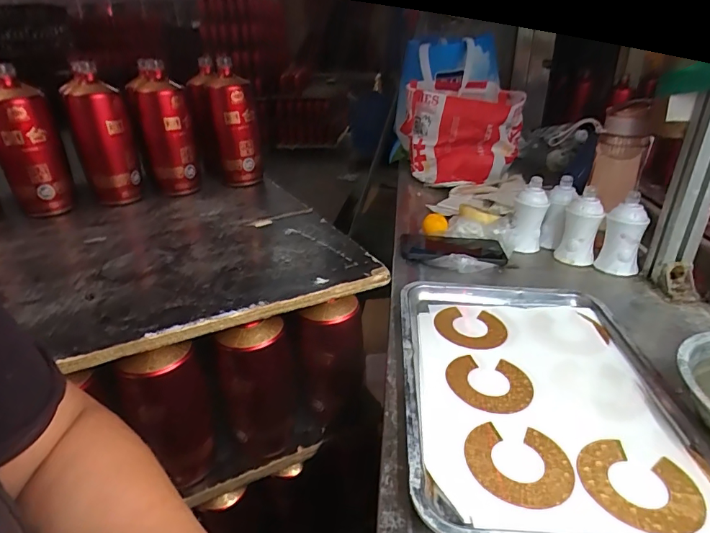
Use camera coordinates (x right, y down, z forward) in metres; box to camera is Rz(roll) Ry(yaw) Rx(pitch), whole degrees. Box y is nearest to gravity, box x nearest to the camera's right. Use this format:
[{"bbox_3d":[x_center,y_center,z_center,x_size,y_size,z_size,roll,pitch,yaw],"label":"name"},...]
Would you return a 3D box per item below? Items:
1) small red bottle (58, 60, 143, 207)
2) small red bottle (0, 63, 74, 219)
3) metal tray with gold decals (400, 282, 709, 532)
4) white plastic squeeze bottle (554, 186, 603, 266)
[{"bbox_3d":[-0.409,-0.208,0.716,0.087,0.194,0.088,-14,28,-22],"label":"small red bottle"},{"bbox_3d":[-0.493,-0.184,0.667,0.079,0.205,0.087,-21,31,-32],"label":"small red bottle"},{"bbox_3d":[0.179,0.111,0.433,0.256,0.022,0.337,1,28,4],"label":"metal tray with gold decals"},{"bbox_3d":[0.359,-0.063,0.704,0.056,0.109,0.060,14,32,27],"label":"white plastic squeeze bottle"}]

